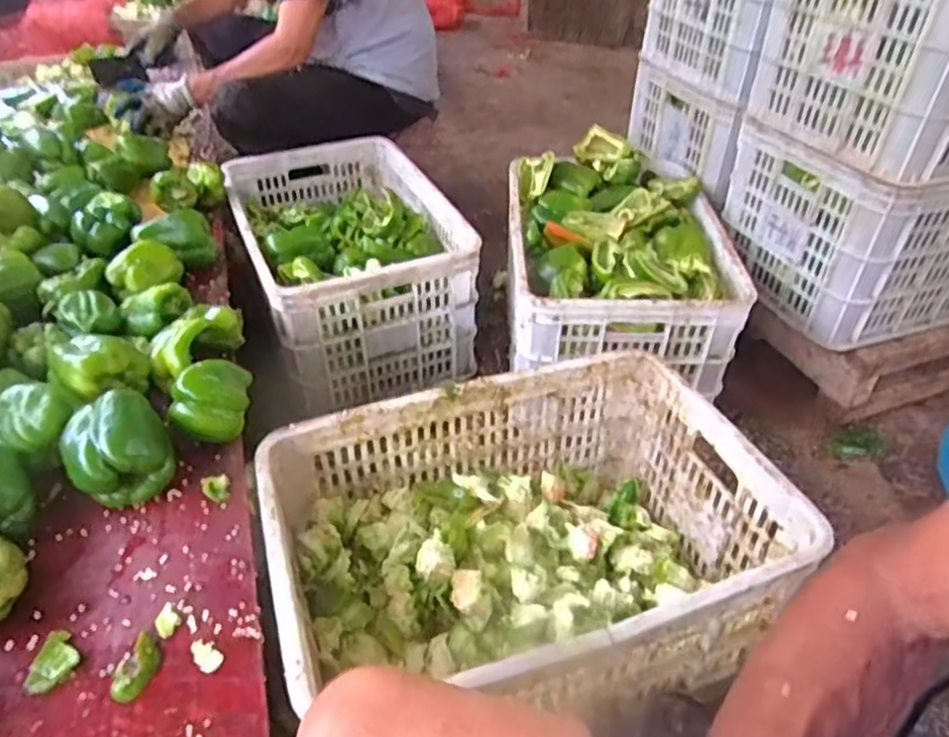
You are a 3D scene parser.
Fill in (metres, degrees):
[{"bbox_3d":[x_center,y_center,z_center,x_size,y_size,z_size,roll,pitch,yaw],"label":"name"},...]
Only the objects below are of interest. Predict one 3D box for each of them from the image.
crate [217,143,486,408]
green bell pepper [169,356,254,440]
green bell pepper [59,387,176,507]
[{"bbox_3d":[-0.231,-0.196,1.213,0.331,0.286,0.434,-17,44,-19],"label":"crate"},{"bbox_3d":[-0.298,0.031,0.744,0.074,0.065,0.085,-3,41,-5],"label":"green bell pepper"},{"bbox_3d":[-0.369,0.086,0.680,0.095,0.085,0.085,-19,45,-22],"label":"green bell pepper"}]

